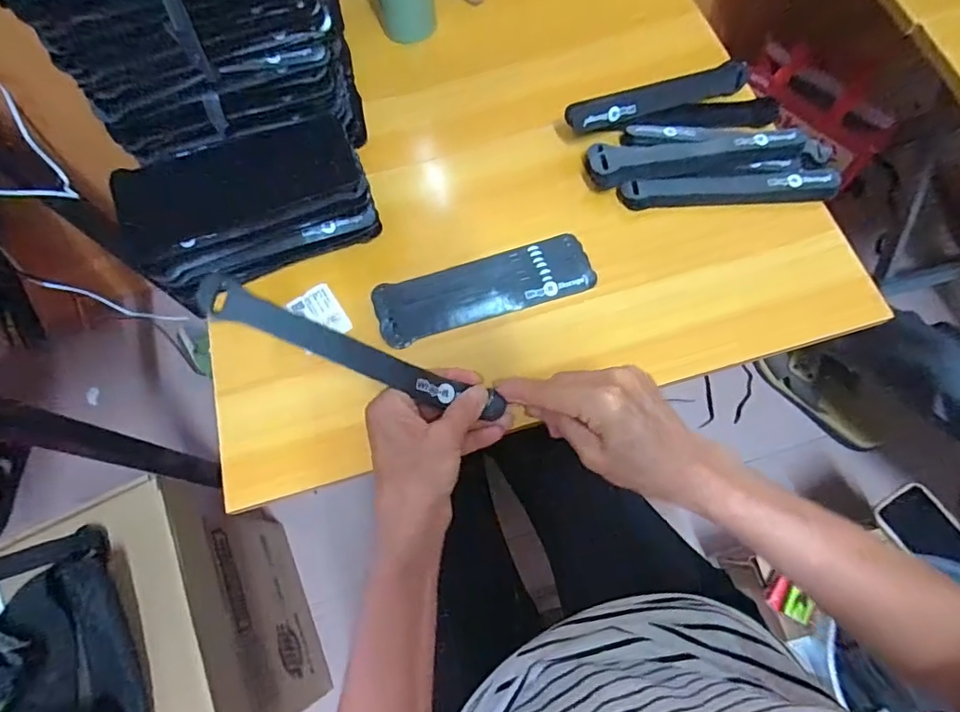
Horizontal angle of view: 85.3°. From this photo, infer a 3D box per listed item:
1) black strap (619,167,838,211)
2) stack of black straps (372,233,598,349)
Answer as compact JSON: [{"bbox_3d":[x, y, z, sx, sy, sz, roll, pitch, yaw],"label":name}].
[{"bbox_3d":[0.234,-0.157,0.495,0.194,0.020,0.035,-3,69,2],"label":"black strap"},{"bbox_3d":[0.003,-0.062,0.487,0.198,0.015,0.060,-16,70,-3],"label":"stack of black straps"}]

